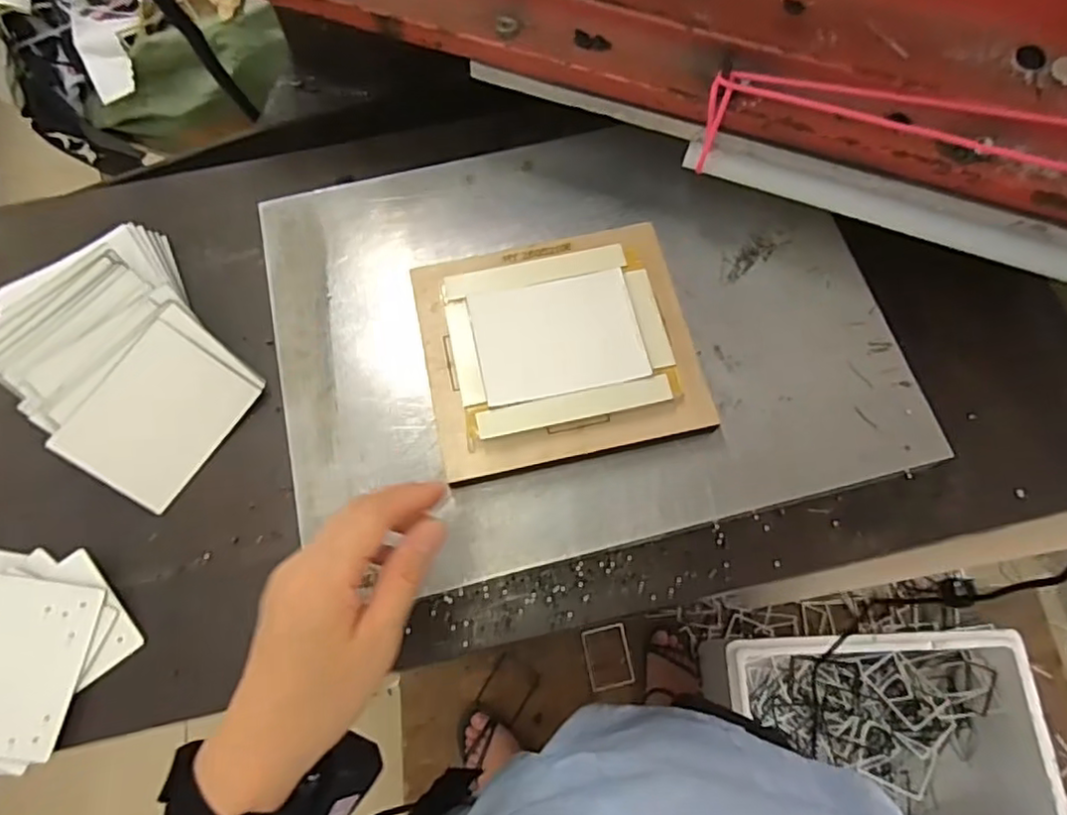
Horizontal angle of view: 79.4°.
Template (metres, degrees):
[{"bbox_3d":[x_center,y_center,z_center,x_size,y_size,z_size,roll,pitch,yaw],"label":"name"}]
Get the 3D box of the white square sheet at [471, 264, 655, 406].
[{"bbox_3d":[0.016,-0.048,0.425,0.107,0.004,0.082,-12,71,-3],"label":"white square sheet"}]

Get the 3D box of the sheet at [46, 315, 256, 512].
[{"bbox_3d":[-0.258,0.006,0.445,0.082,0.005,0.108,38,80,-15],"label":"sheet"}]

